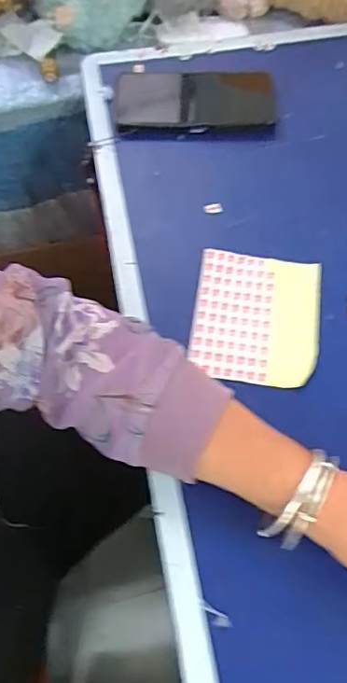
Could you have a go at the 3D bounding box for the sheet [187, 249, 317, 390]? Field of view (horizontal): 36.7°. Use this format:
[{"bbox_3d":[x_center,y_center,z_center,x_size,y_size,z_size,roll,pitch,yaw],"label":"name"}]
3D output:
[{"bbox_3d":[0.069,-0.021,0.437,0.102,0.010,0.115,7,63,4],"label":"sheet"}]

